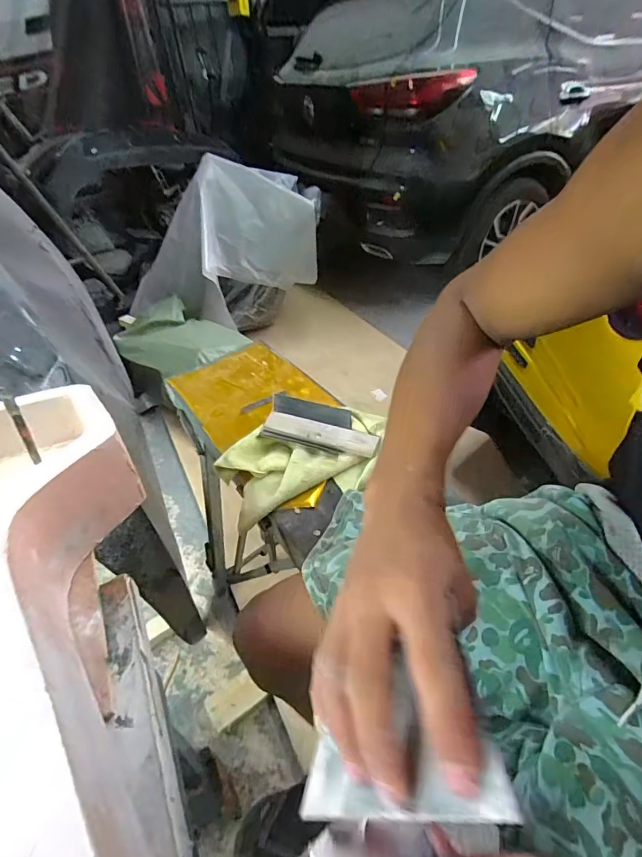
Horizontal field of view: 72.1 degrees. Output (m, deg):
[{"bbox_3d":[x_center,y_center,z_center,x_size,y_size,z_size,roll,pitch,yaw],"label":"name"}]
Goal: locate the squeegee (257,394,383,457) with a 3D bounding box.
[{"bbox_3d":[-0.001,-0.003,0.737,0.193,0.018,0.080,12,65,16],"label":"squeegee"}]

